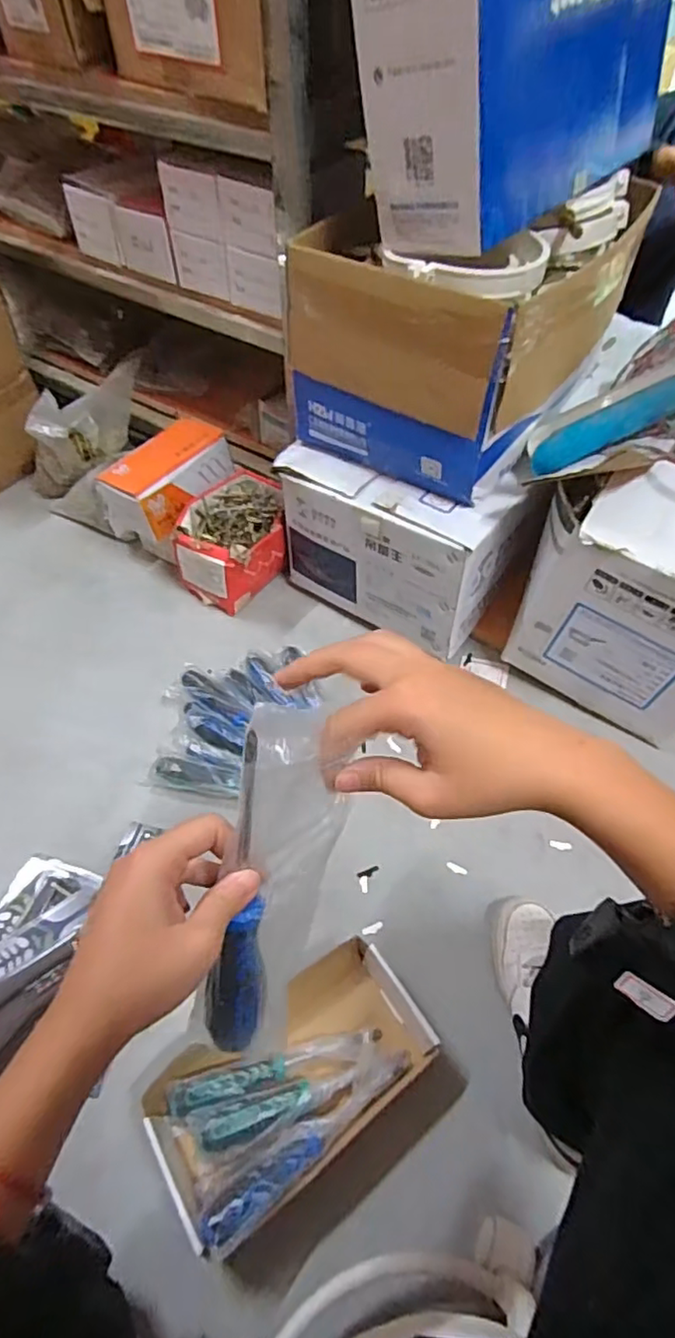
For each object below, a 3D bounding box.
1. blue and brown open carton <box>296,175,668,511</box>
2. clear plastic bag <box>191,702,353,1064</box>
[{"bbox_3d":[0.159,-0.443,0.796,0.317,0.233,0.377,29,57,20],"label":"blue and brown open carton"},{"bbox_3d":[-0.035,0.120,0.315,0.051,0.219,0.036,13,20,8],"label":"clear plastic bag"}]

